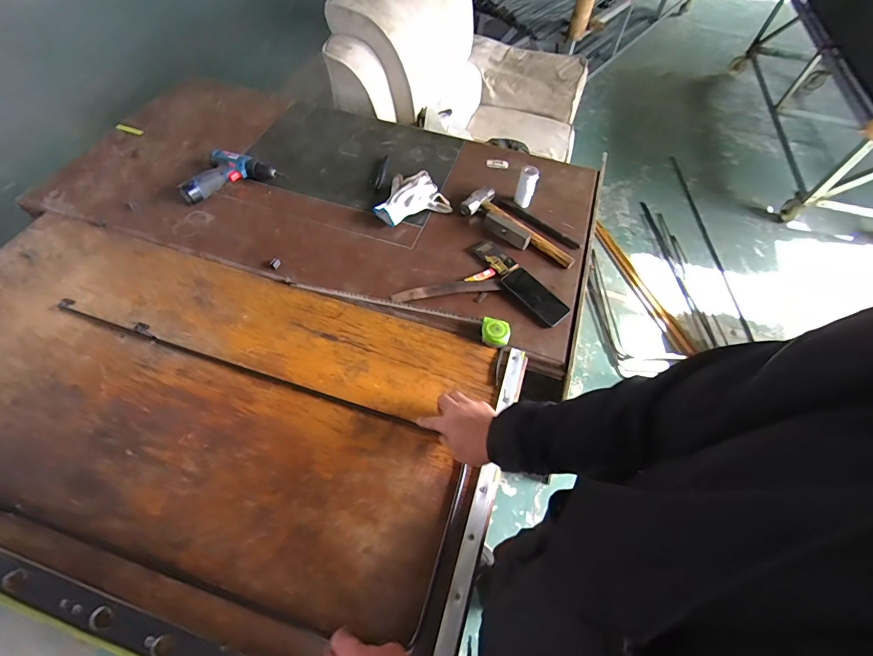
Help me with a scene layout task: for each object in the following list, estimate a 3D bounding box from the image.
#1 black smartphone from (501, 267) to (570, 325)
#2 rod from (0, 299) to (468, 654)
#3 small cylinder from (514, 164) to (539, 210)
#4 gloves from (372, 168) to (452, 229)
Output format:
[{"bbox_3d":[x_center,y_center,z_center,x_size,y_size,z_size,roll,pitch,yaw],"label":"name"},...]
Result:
[{"bbox_3d":[0.222,-0.074,0.895,0.078,0.012,0.158,-36,66,-22],"label":"black smartphone"},{"bbox_3d":[-0.408,0.220,0.696,0.893,0.024,0.364,16,59,8],"label":"rod"},{"bbox_3d":[0.232,-0.367,1.027,0.048,0.091,0.039,16,59,8],"label":"small cylinder"},{"bbox_3d":[-0.076,-0.337,1.039,0.187,0.042,0.146,-21,61,-15],"label":"gloves"}]

